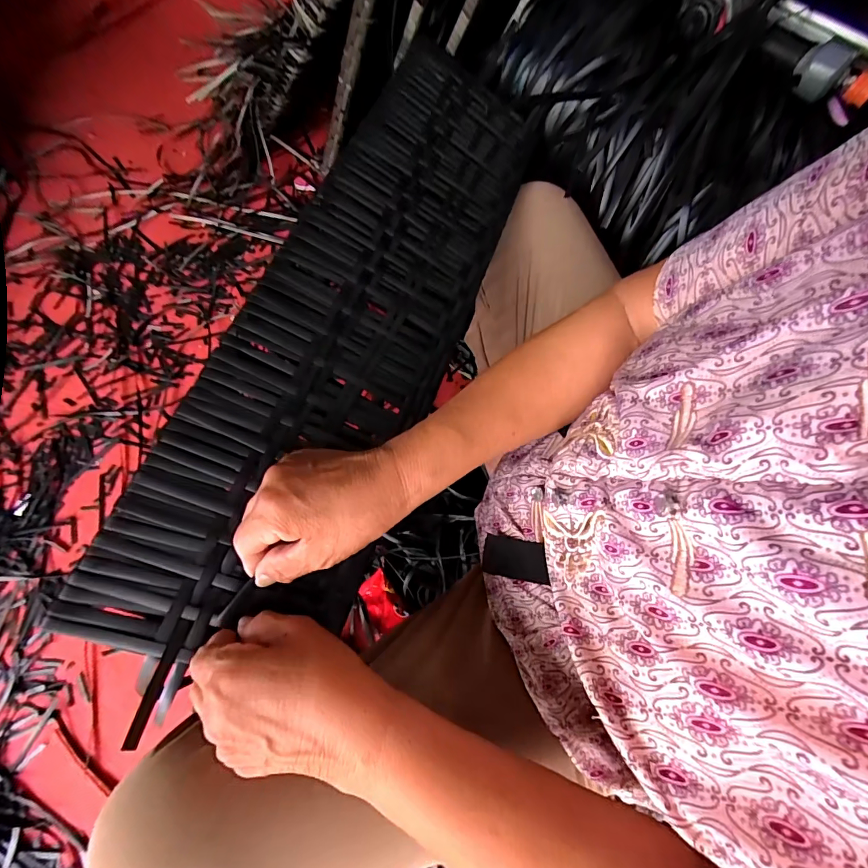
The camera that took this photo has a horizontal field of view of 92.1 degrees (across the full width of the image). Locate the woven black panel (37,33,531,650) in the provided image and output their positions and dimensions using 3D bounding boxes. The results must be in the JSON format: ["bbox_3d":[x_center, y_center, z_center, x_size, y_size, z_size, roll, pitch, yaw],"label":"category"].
[{"bbox_3d":[-0.053,-0.147,0.414,0.187,0.010,0.667,27,67,-18],"label":"woven black panel"}]

